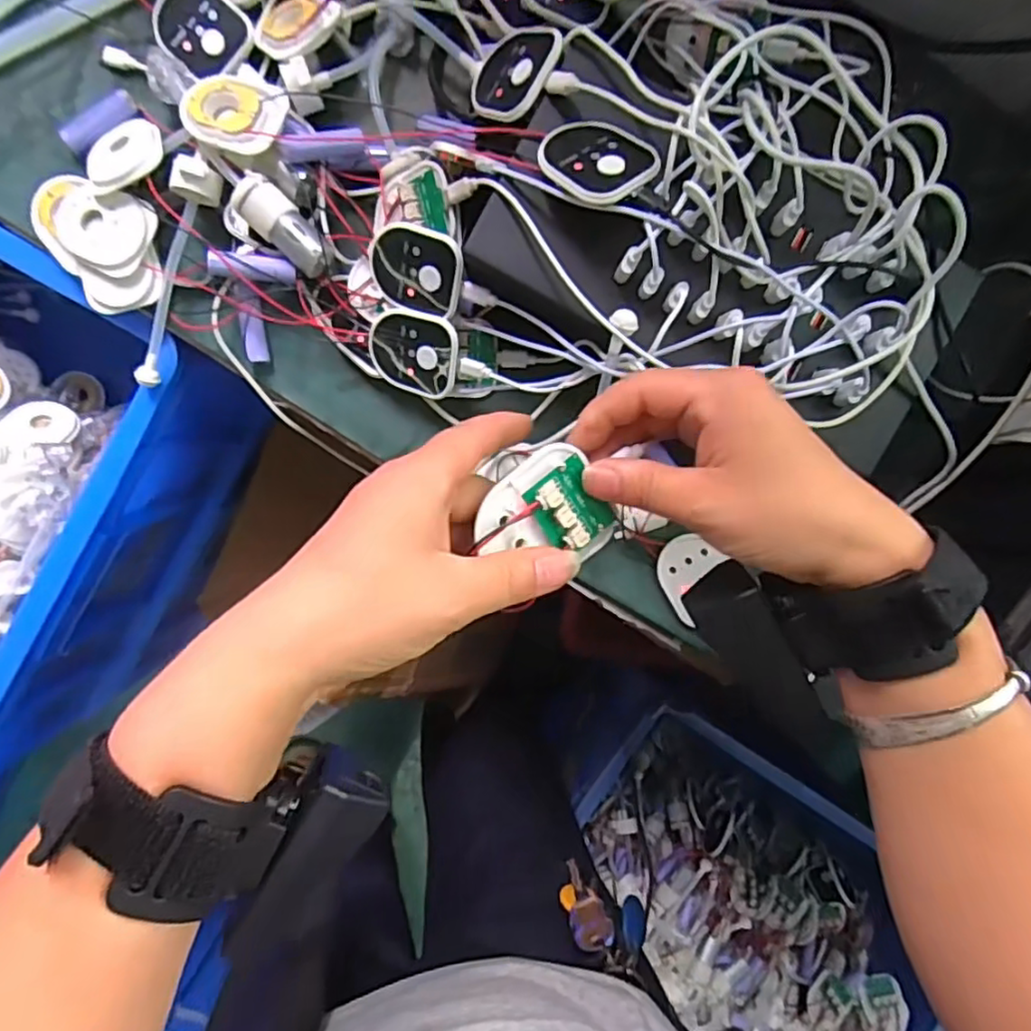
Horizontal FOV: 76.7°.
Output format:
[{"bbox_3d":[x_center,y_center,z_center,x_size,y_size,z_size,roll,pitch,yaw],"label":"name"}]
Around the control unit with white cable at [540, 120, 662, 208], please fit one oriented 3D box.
[{"bbox_3d":[0.040,-0.176,0.324,0.056,0.005,0.047,41,74,19],"label":"control unit with white cable"}]

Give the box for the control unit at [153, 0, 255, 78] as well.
[{"bbox_3d":[-0.189,-0.295,0.393,0.050,0.011,0.057,-36,96,-1],"label":"control unit"}]

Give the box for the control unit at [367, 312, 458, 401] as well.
[{"bbox_3d":[-0.062,-0.098,0.395,0.058,0.008,0.050,18,124,15],"label":"control unit"}]

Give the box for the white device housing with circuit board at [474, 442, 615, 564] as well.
[{"bbox_3d":[0.010,0.000,0.259,0.052,0.015,0.045,-28,95,-2],"label":"white device housing with circuit board"}]

